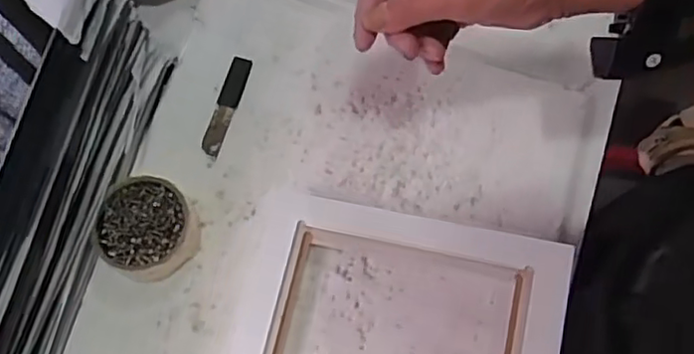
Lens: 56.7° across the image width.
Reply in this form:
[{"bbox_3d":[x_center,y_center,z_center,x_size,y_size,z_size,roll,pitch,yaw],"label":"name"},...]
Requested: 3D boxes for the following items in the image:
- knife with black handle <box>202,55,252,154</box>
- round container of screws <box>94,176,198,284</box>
[{"bbox_3d":[-0.114,-0.068,0.611,0.020,0.006,0.100,15,73,4],"label":"knife with black handle"},{"bbox_3d":[-0.173,0.046,0.564,0.082,0.035,0.081,0,72,-1],"label":"round container of screws"}]

